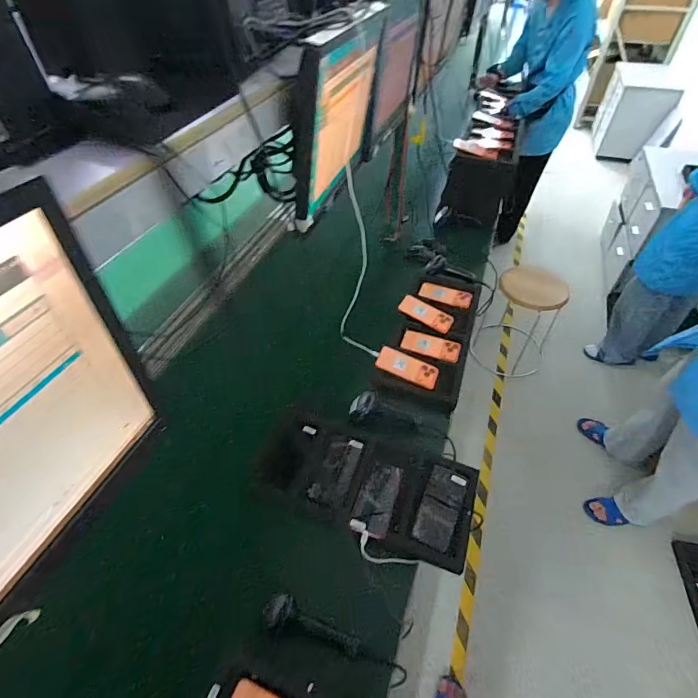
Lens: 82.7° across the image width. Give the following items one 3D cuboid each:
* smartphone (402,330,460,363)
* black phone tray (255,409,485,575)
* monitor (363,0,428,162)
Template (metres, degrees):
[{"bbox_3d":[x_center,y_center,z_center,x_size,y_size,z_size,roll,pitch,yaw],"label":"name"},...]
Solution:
[{"bbox_3d":[0.242,-0.010,1.174,0.169,0.009,0.087,16,51,15],"label":"smartphone"},{"bbox_3d":[0.029,0.295,0.875,0.477,0.042,0.231,16,51,15],"label":"black phone tray"},{"bbox_3d":[0.126,-0.728,1.031,0.045,0.310,0.437,15,50,14],"label":"monitor"}]

